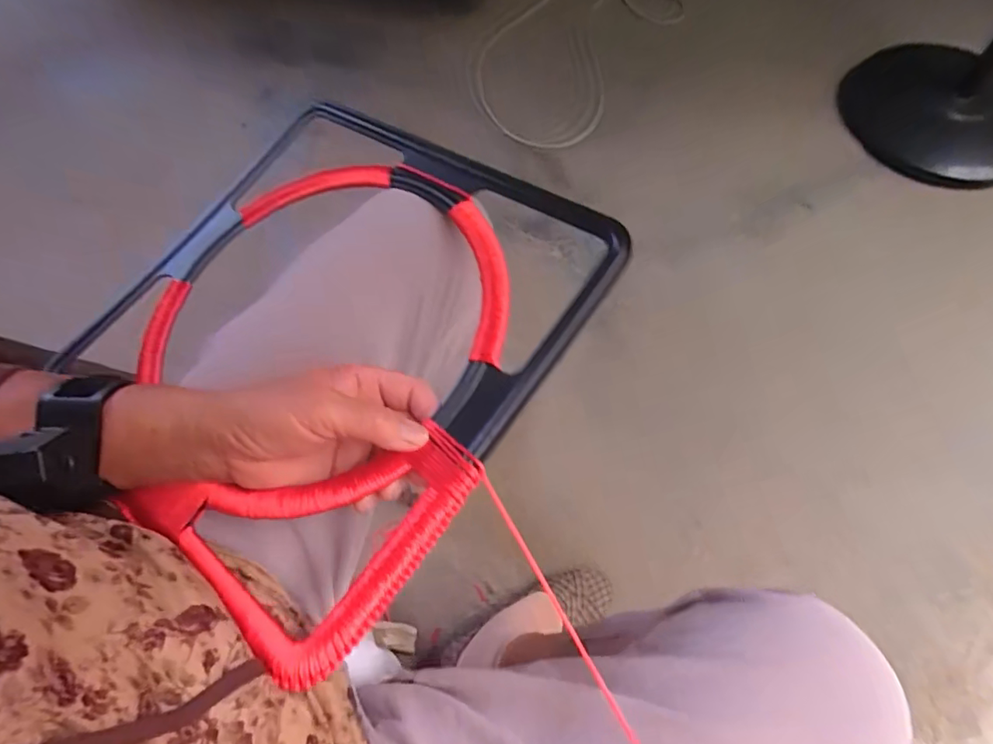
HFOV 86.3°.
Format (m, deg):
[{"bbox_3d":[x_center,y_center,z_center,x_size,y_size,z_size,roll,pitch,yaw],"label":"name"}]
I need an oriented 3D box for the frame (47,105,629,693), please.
[{"bbox_3d":[-0.128,-0.040,0.373,0.343,0.016,0.329,31,74,24],"label":"frame"}]

